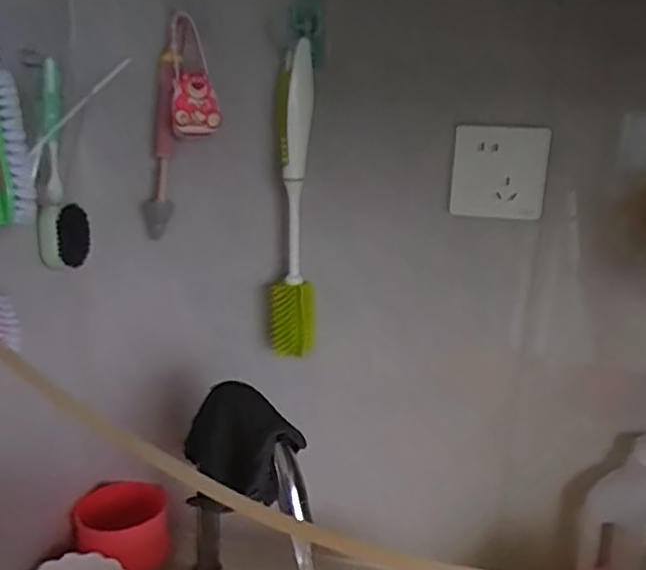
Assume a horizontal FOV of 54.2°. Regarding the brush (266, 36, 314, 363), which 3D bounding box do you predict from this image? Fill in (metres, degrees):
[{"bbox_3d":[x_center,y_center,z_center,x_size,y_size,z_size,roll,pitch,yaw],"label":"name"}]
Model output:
[{"bbox_3d":[-0.029,-0.077,0.631,0.045,0.295,0.040,1,13,-4],"label":"brush"}]

